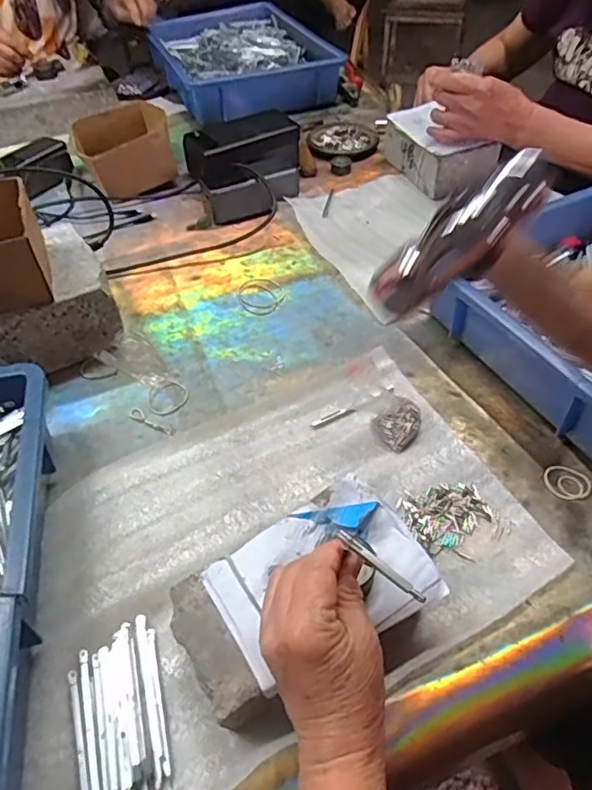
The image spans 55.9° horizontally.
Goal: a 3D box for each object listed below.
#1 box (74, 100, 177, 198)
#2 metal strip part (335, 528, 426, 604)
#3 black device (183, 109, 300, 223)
[{"bbox_3d":[-0.251,-0.363,0.834,0.131,0.076,0.138,-22,50,-17],"label":"box"},{"bbox_3d":[0.048,0.097,0.316,0.059,0.007,0.005,38,58,19],"label":"metal strip part"},{"bbox_3d":[-0.067,-0.322,0.782,0.160,0.087,0.136,-9,47,-6],"label":"black device"}]

